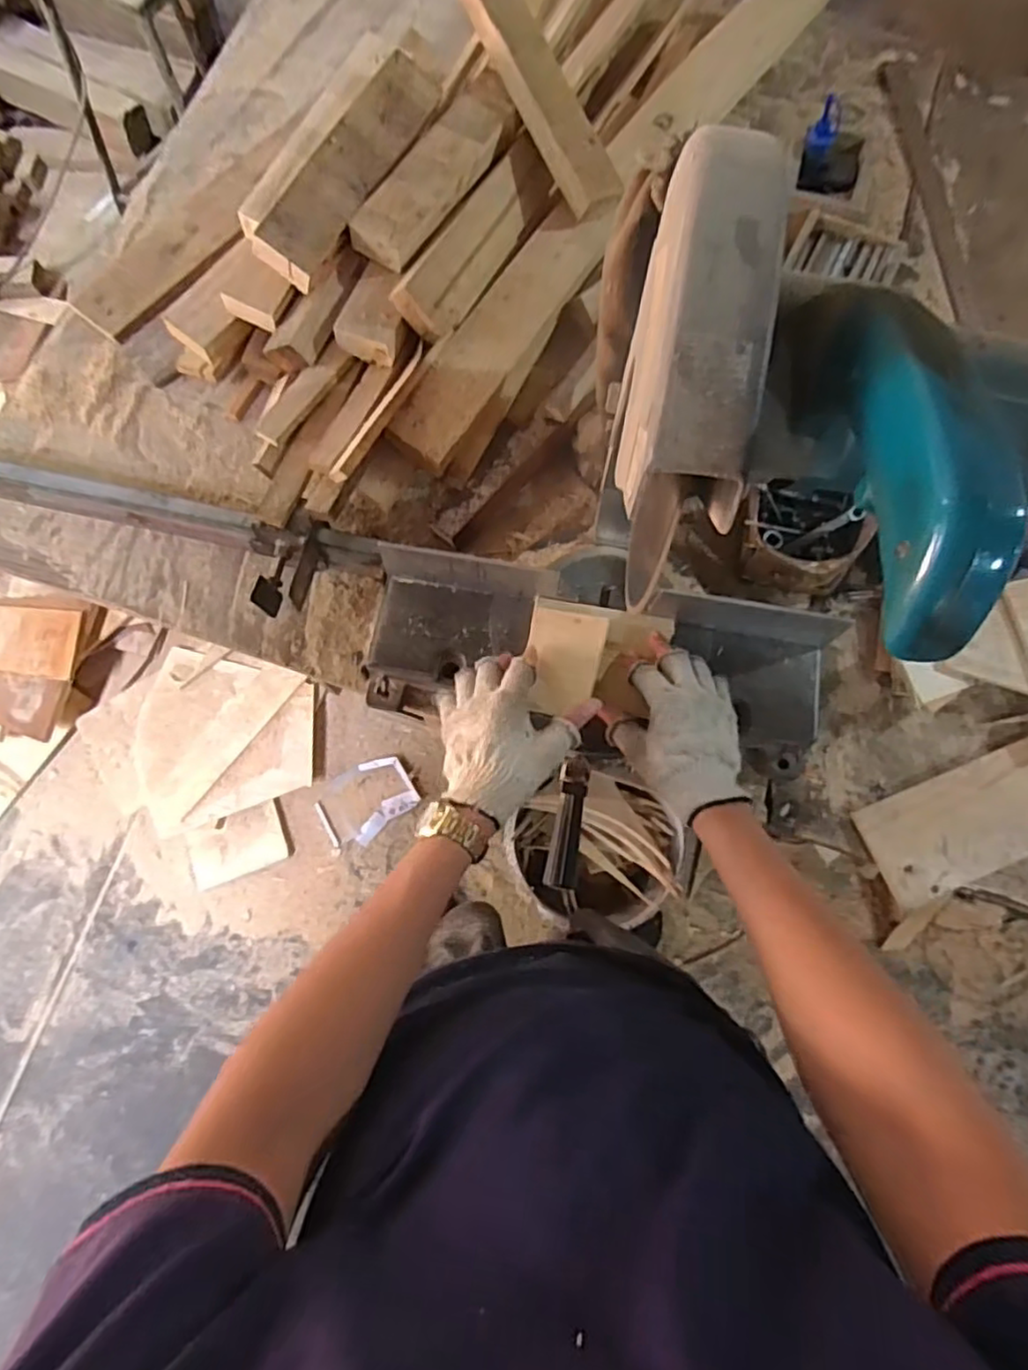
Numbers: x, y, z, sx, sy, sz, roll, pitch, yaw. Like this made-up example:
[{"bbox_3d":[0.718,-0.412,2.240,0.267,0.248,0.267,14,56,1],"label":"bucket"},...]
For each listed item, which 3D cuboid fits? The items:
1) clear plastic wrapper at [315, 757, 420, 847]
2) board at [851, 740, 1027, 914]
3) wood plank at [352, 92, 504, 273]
[{"bbox_3d":[-0.324,0.251,1.440,0.202,0.036,0.155,-32,78,-7],"label":"clear plastic wrapper"},{"bbox_3d":[0.470,0.129,0.659,0.244,0.016,0.097,-22,77,-3],"label":"board"},{"bbox_3d":[-0.083,-0.529,0.692,0.067,0.031,0.218,31,78,7],"label":"wood plank"}]

